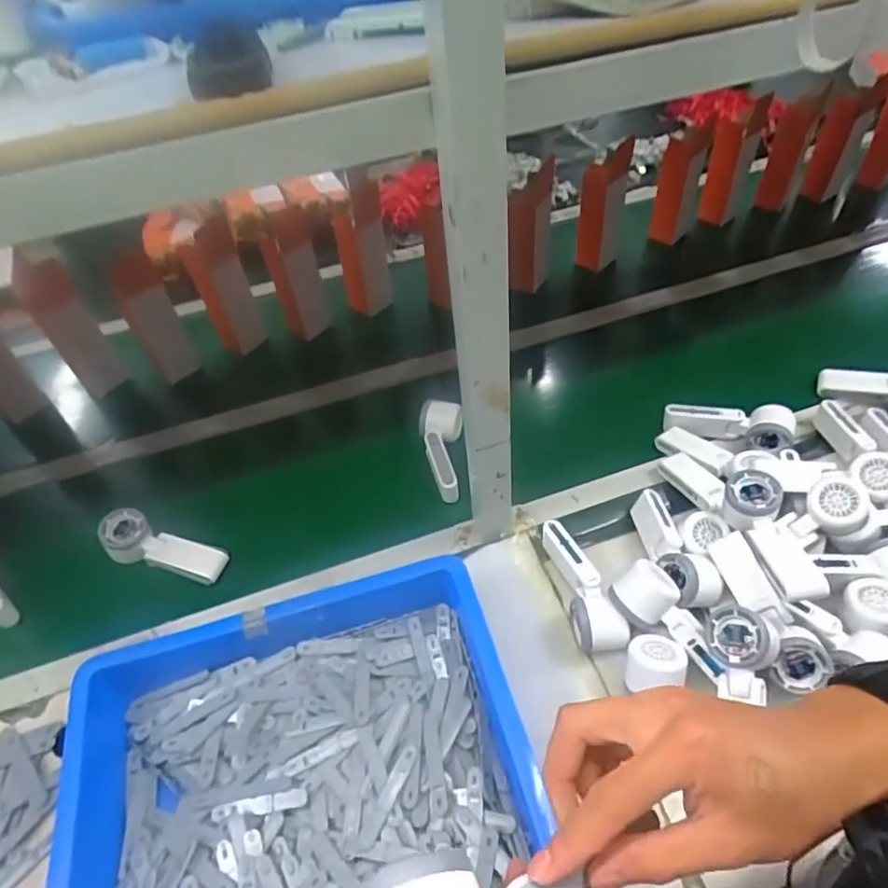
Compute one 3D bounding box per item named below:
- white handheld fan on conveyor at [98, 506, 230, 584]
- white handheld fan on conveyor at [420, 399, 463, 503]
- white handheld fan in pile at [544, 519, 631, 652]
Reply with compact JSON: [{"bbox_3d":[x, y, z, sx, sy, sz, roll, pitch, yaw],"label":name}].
[{"bbox_3d":[-0.377,0.142,0.817,0.168,0.048,0.053,20,52,-1],"label":"white handheld fan on conveyor"},{"bbox_3d":[0.001,0.007,0.889,0.062,0.061,0.148,-8,49,0],"label":"white handheld fan on conveyor"},{"bbox_3d":[0.165,0.166,0.725,0.048,0.052,0.168,-11,49,-3],"label":"white handheld fan in pile"}]

